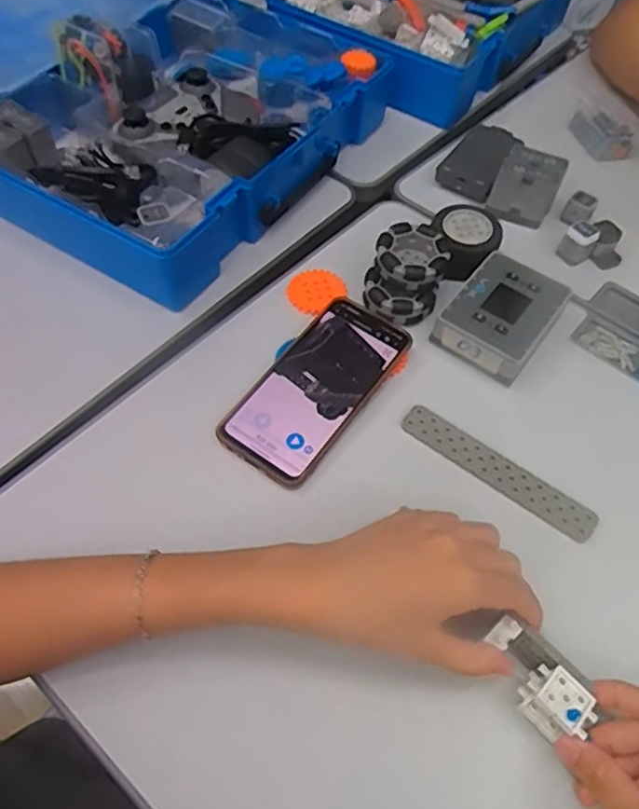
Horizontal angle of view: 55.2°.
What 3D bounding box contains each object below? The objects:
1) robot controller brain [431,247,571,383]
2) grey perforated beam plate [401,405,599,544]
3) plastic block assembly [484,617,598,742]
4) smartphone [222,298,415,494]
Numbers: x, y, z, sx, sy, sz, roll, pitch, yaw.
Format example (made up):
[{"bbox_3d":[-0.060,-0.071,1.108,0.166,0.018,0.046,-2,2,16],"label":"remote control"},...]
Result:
[{"bbox_3d":[0.149,-0.071,0.500,0.076,0.034,0.101,35,61,17],"label":"robot controller brain"},{"bbox_3d":[0.127,0.047,0.440,0.147,0.004,0.028,34,64,18],"label":"grey perforated beam plate"},{"bbox_3d":[0.125,0.156,0.348,0.034,0.024,0.061,-36,66,-24],"label":"plastic block assembly"},{"bbox_3d":[0.001,-0.017,0.463,0.074,0.015,0.163,33,60,16],"label":"smartphone"}]

